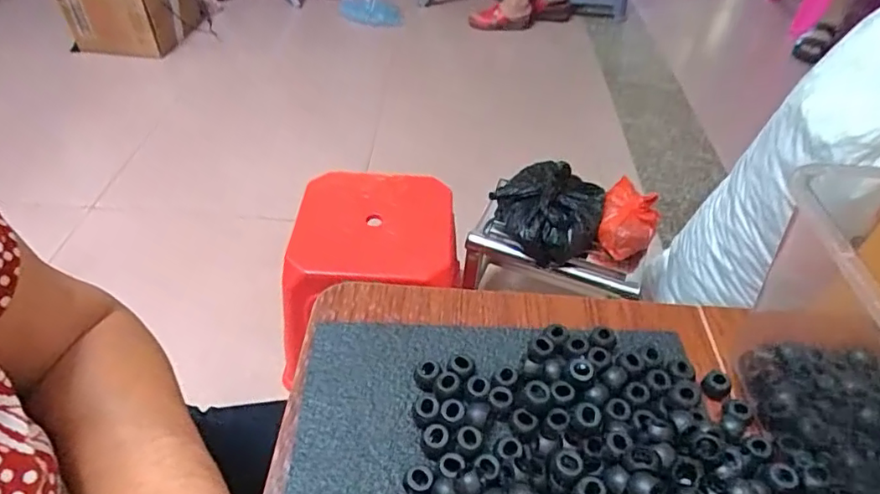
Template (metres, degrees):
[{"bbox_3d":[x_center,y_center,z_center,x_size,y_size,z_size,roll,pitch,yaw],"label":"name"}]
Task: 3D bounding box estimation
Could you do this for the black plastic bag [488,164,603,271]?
[{"bbox_3d":[0.184,-0.075,0.926,0.181,0.086,0.188,24,48,20],"label":"black plastic bag"}]

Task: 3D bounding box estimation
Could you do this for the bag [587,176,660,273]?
[{"bbox_3d":[0.321,-0.047,0.932,0.091,0.101,0.162,18,46,15],"label":"bag"}]

